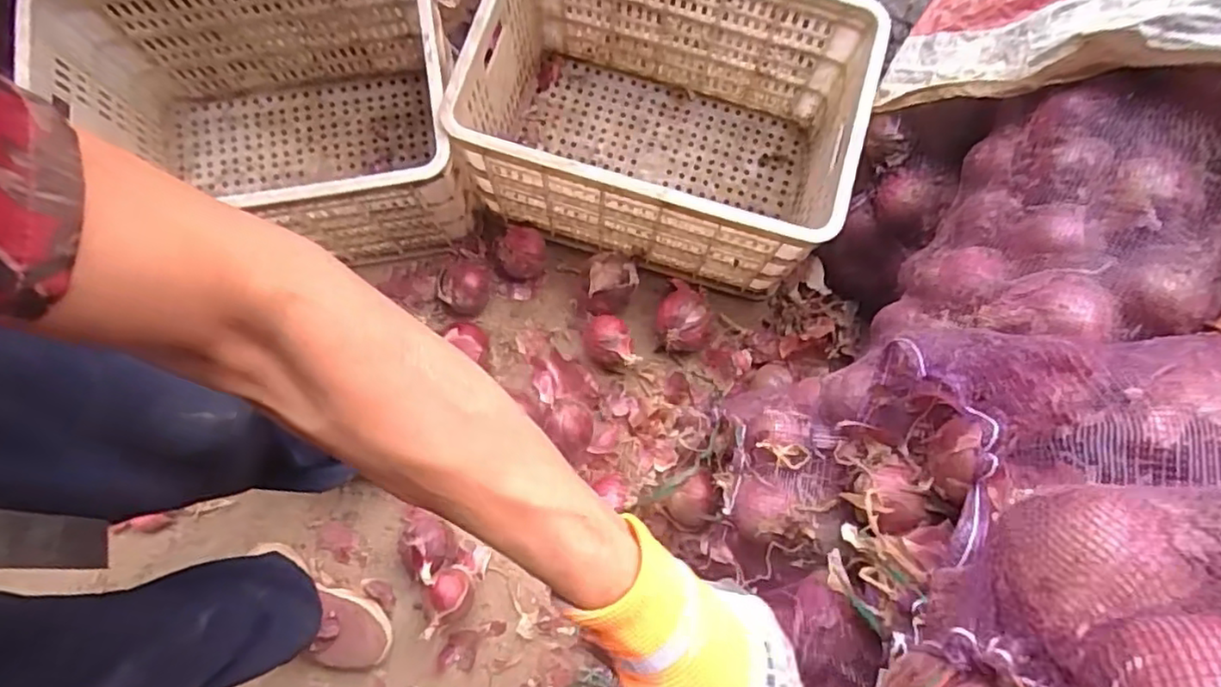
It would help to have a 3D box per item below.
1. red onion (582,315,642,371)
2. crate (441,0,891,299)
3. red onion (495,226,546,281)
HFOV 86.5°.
[{"bbox_3d":[-0.001,-0.001,1.028,0.076,0.061,0.096,-30,79,-7],"label":"red onion"},{"bbox_3d":[0.074,-0.335,0.987,0.531,0.290,0.359,16,78,3],"label":"crate"},{"bbox_3d":[-0.146,-0.146,1.060,0.080,0.076,0.077,0,77,0],"label":"red onion"}]

